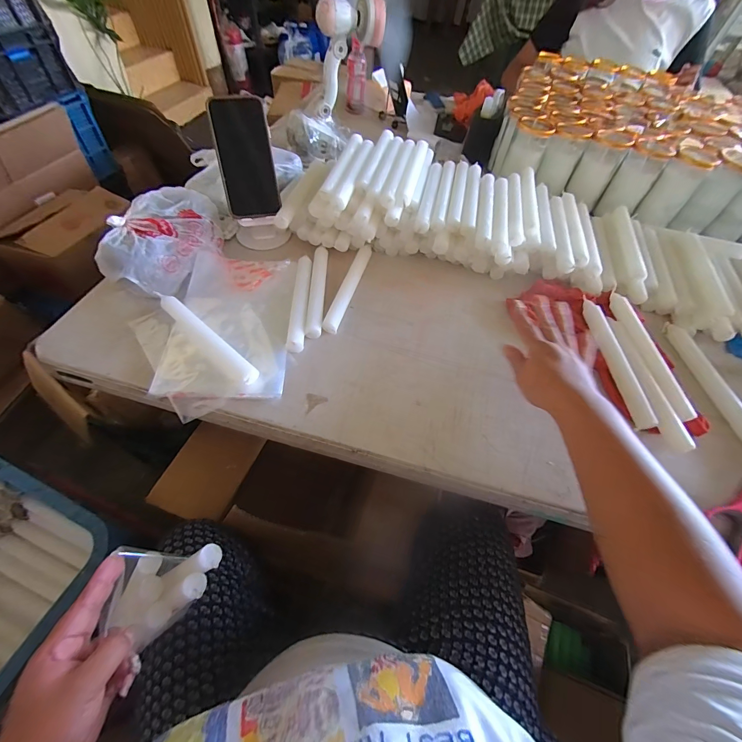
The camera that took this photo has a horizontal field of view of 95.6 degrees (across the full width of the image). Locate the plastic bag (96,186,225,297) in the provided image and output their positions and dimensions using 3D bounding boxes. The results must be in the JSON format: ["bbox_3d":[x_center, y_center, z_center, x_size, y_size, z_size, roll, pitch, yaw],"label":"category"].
[{"bbox_3d":[-0.309,-0.199,0.506,0.106,0.069,0.180,16,56,7],"label":"plastic bag"}]

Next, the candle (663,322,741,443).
[{"bbox_3d":[0.459,0.011,0.452,0.018,0.021,0.198,-1,56,-5],"label":"candle"}]

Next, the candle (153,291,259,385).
[{"bbox_3d":[-0.218,-0.046,0.441,0.193,0.017,0.024,38,61,20],"label":"candle"}]

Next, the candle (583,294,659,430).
[{"bbox_3d":[0.329,-0.019,0.451,0.024,0.024,0.196,2,55,-3],"label":"candle"}]

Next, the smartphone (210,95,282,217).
[{"bbox_3d":[-0.188,-0.317,0.503,0.076,0.160,0.009,-10,13,-7],"label":"smartphone"}]

